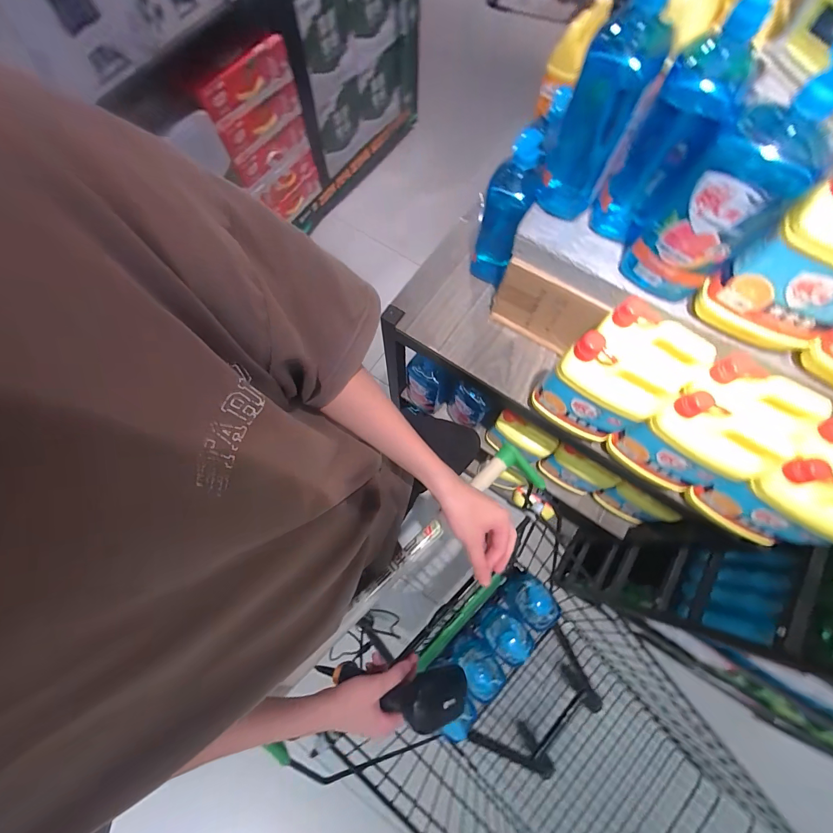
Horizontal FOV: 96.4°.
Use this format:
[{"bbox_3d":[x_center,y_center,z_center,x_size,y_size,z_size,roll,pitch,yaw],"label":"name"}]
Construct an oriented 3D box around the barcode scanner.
[{"bbox_3d":[-0.038,0.350,0.478,0.192,0.077,0.058,-1,70,17],"label":"barcode scanner"}]

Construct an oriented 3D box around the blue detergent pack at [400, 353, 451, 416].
[{"bbox_3d":[0.023,-0.078,1.003,0.111,0.198,0.067,28,73,9],"label":"blue detergent pack"}]

